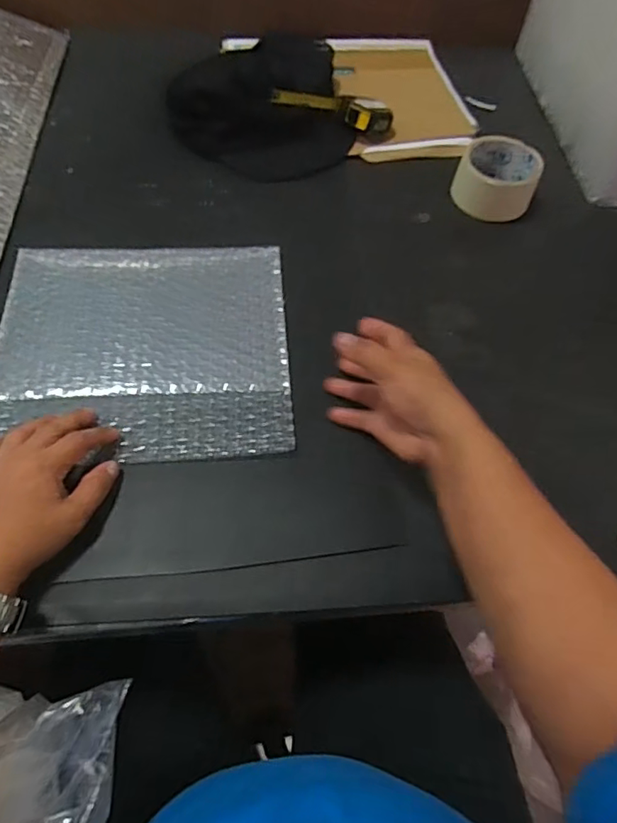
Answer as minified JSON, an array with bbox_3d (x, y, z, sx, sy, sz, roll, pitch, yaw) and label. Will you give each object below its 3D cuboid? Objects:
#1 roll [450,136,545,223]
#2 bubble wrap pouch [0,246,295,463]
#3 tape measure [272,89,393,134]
[{"bbox_3d":[0.211,-0.262,0.611,0.086,0.051,0.090,2,58,-3],"label":"roll"},{"bbox_3d":[-0.145,-0.063,0.482,0.249,0.014,0.232,-2,58,-5],"label":"bubble wrap pouch"},{"bbox_3d":[0.029,-0.357,0.634,0.149,0.028,0.049,3,57,-17],"label":"tape measure"}]

